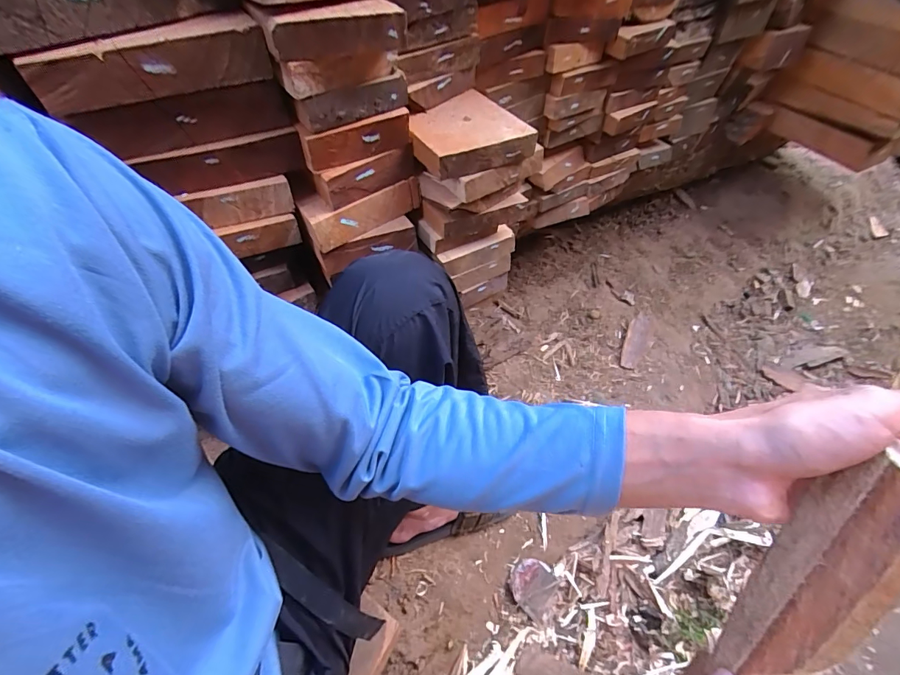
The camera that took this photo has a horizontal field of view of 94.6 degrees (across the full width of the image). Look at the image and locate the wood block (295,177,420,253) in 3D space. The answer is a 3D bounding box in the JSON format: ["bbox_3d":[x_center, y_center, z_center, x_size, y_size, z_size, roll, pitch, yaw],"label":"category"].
[{"bbox_3d":[-0.108,-0.164,0.516,0.148,0.052,0.046,-34,60,-18],"label":"wood block"}]

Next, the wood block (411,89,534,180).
[{"bbox_3d":[0.016,-0.248,0.504,0.128,0.034,0.123,-23,57,-12],"label":"wood block"}]

